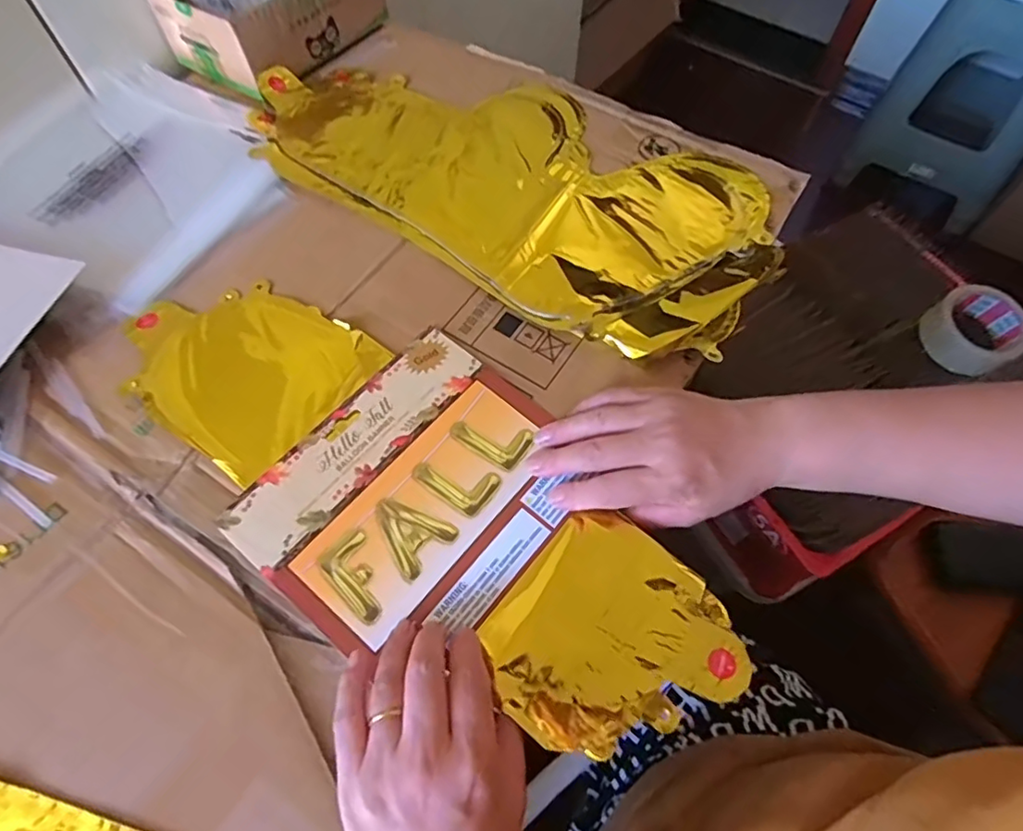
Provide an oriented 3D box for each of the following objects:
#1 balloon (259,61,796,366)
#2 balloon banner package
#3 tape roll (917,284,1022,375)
[{"bbox_3d":[-0.003,-0.211,0.495,0.451,0.017,0.225,33,67,17],"label":"balloon"},{"bbox_3d":[-0.057,0.047,0.369,0.160,0.010,0.190,36,68,18],"label":"balloon banner package"},{"bbox_3d":[0.544,-0.100,0.687,0.102,0.037,0.098,0,62,0],"label":"tape roll"}]

